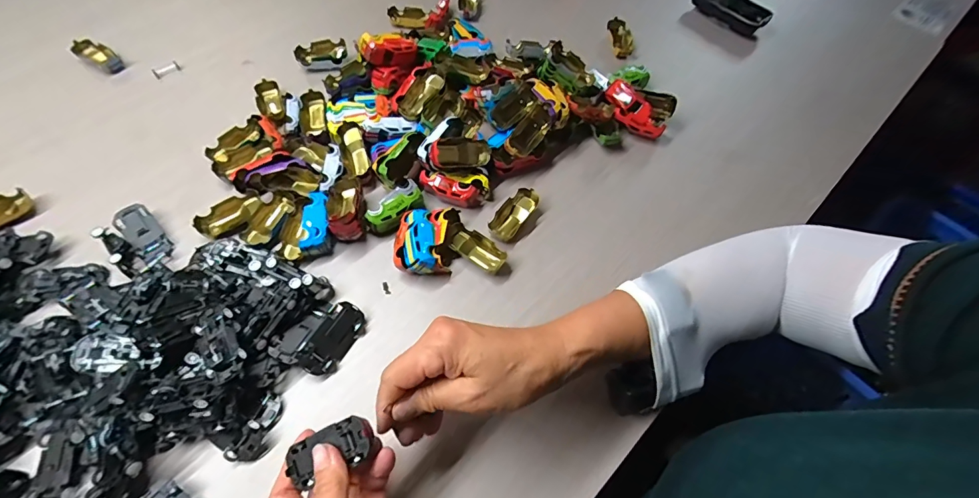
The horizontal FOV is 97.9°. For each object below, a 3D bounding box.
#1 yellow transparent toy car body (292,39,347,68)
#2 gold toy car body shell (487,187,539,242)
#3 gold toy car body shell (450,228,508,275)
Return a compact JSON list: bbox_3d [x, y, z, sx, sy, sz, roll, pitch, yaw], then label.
[{"bbox_3d":[-0.219,-0.255,0.559,0.064,0.019,0.031,-4,58,-5],"label":"yellow transparent toy car body"},{"bbox_3d":[0.024,-0.036,0.445,0.028,0.015,0.065,30,62,16],"label":"gold toy car body shell"},{"bbox_3d":[-0.012,0.002,0.424,0.054,0.015,0.028,31,62,17],"label":"gold toy car body shell"}]

